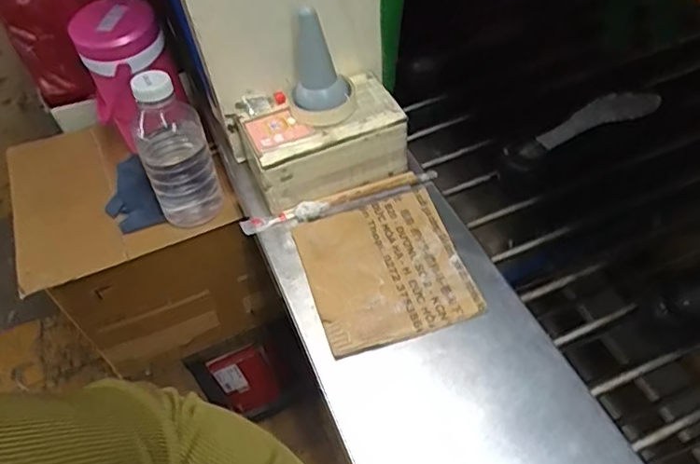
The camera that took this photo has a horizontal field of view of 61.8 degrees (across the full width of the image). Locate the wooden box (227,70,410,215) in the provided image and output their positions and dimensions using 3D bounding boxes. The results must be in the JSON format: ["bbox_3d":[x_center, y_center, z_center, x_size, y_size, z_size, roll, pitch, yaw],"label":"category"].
[{"bbox_3d":[-0.039,-0.122,0.762,0.199,0.086,0.136,-21,51,-12],"label":"wooden box"}]

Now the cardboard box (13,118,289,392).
[{"bbox_3d":[-0.344,0.009,1.011,0.312,0.301,0.333,-21,51,-12],"label":"cardboard box"}]

